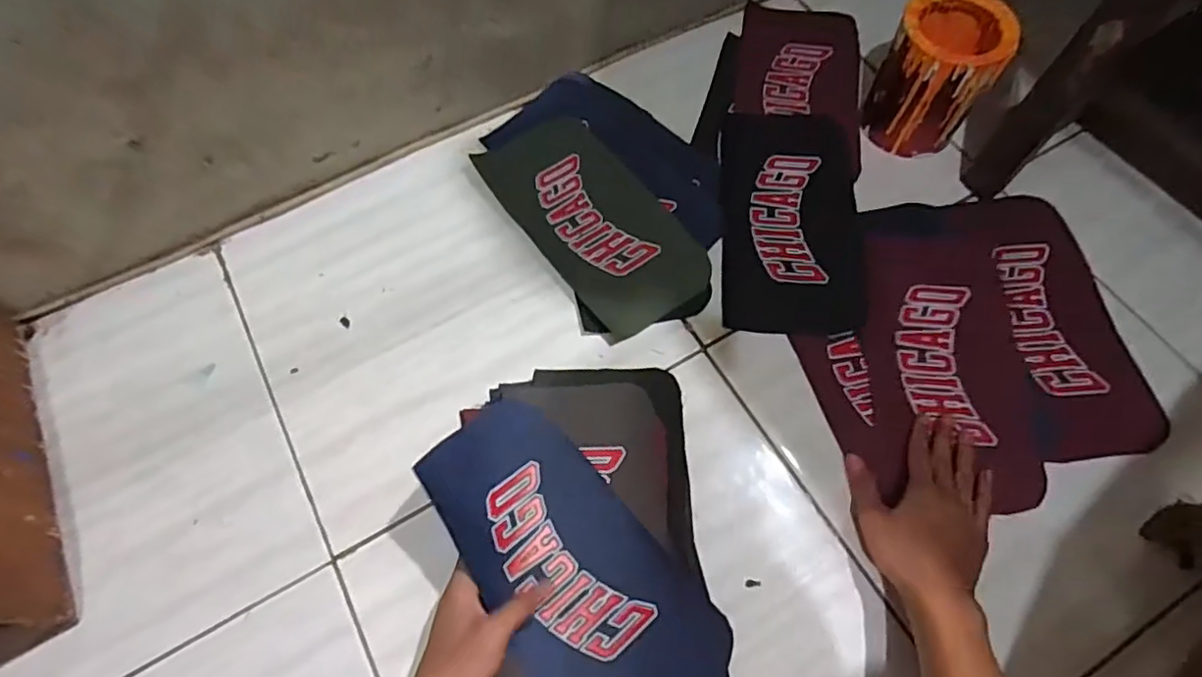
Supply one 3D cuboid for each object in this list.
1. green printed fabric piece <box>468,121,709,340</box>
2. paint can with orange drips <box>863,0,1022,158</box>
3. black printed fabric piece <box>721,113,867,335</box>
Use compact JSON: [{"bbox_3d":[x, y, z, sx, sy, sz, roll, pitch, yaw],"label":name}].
[{"bbox_3d":[-0.011,-0.140,0.697,0.145,0.006,0.291,-34,69,-13],"label":"green printed fabric piece"},{"bbox_3d":[0.363,-0.284,0.681,0.111,0.130,0.115,-1,66,1],"label":"paint can with orange drips"},{"bbox_3d":[0.210,-0.138,0.695,0.147,0.009,0.285,3,66,3],"label":"black printed fabric piece"}]

